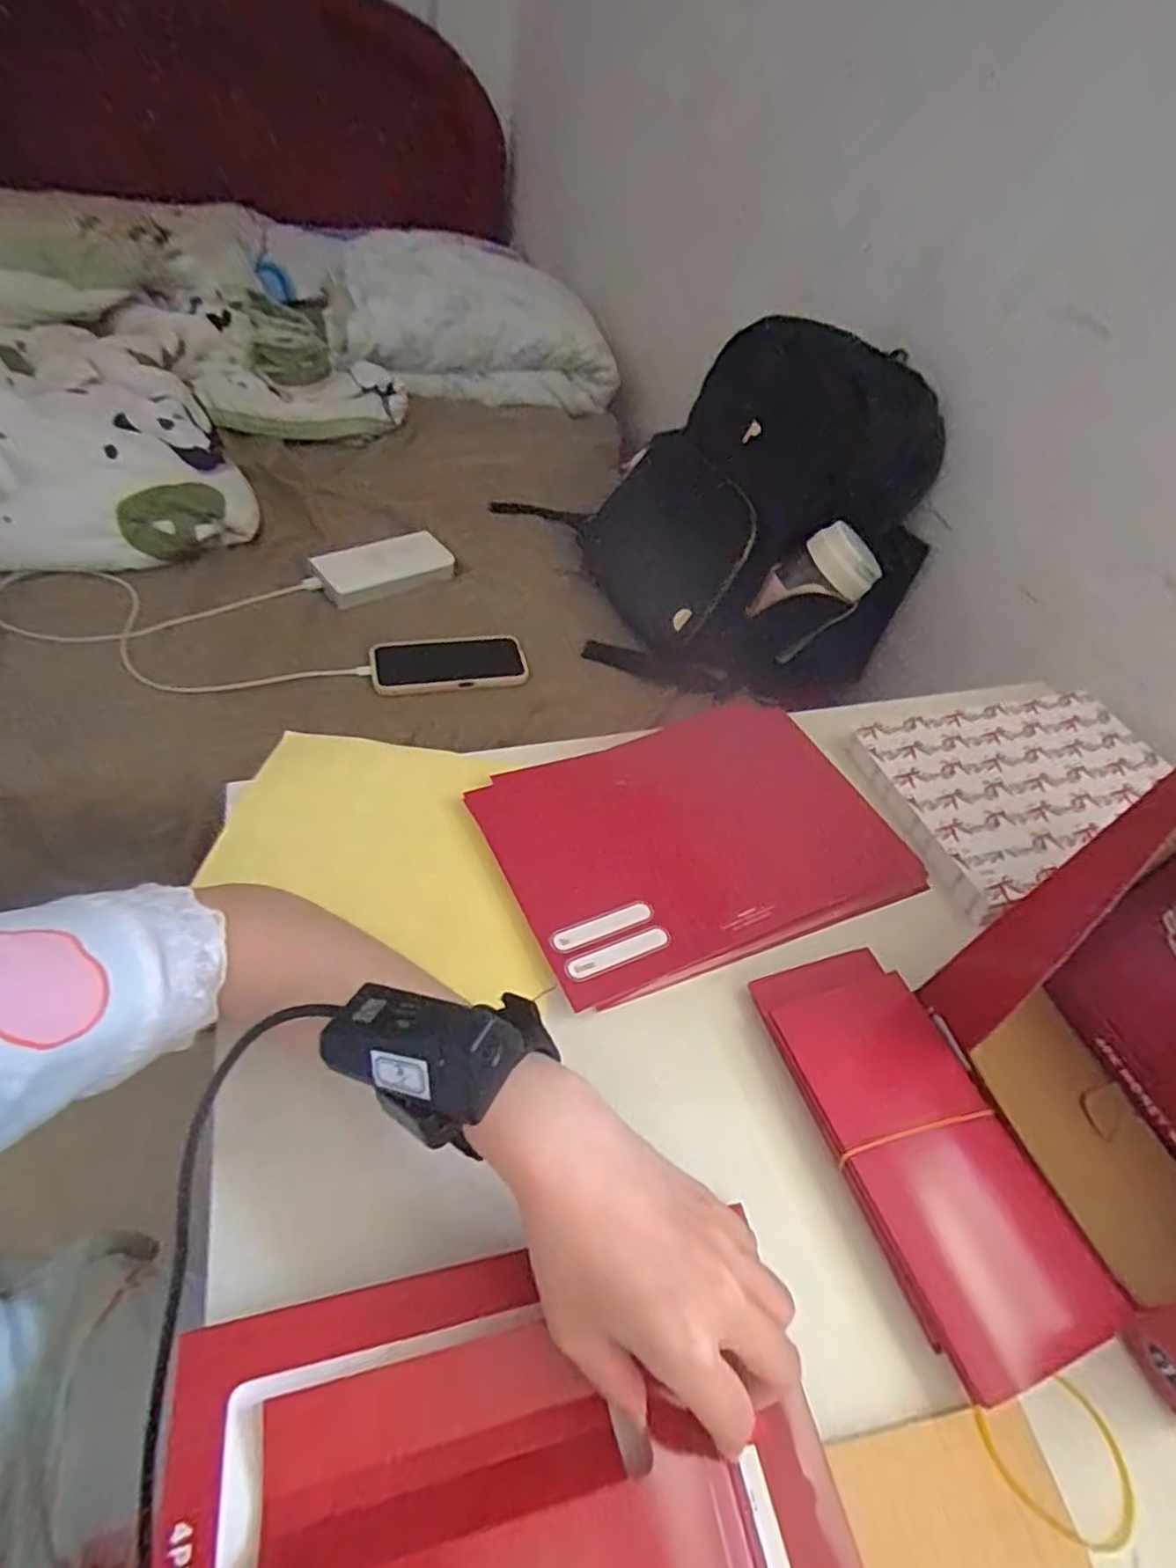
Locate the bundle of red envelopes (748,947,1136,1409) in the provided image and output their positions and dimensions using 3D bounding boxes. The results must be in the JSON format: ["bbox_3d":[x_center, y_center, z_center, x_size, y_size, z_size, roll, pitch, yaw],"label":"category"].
[{"bbox_3d":[0.164,0.178,0.354,0.087,0.020,0.192,-8,48,-19],"label":"bundle of red envelopes"}]

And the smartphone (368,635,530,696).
[{"bbox_3d":[-0.155,-0.136,0.778,0.167,0.013,0.090,-6,48,-18],"label":"smartphone"}]

